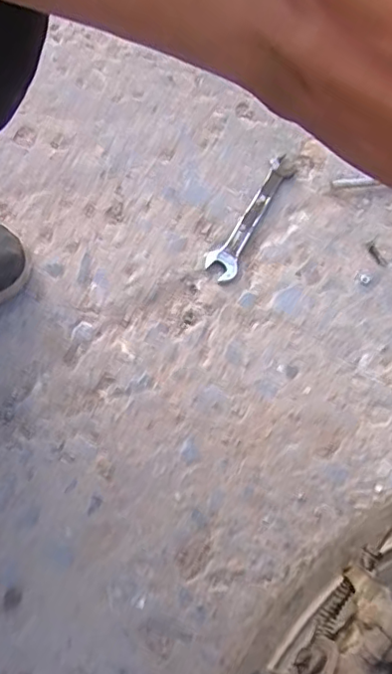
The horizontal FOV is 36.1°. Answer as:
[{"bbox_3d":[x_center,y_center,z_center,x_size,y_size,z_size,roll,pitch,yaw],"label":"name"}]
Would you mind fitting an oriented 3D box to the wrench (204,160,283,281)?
[{"bbox_3d":[0.058,-0.122,0.627,0.033,0.009,0.143,32,78,10],"label":"wrench"}]

